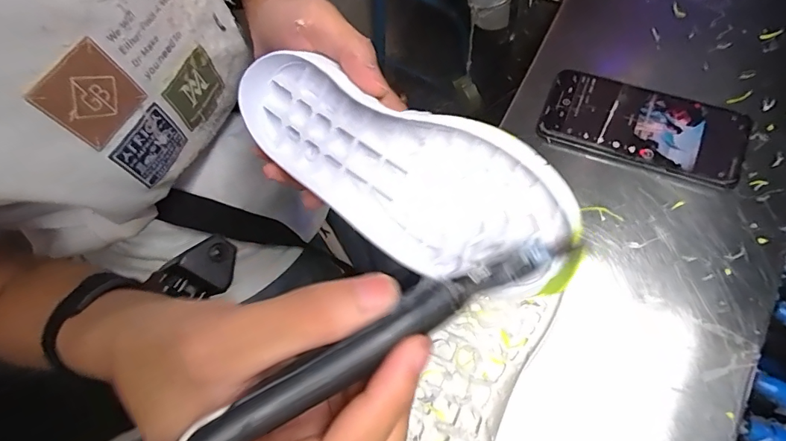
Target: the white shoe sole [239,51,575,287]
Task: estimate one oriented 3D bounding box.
[{"bbox_3d":[-0.004,-0.026,0.237,0.190,0.028,0.078,29,109,22],"label":"white shoe sole"}]

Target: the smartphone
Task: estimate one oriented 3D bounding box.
[{"bbox_3d":[0.214,-0.082,0.380,0.163,0.010,0.076,19,75,14],"label":"smartphone"}]

